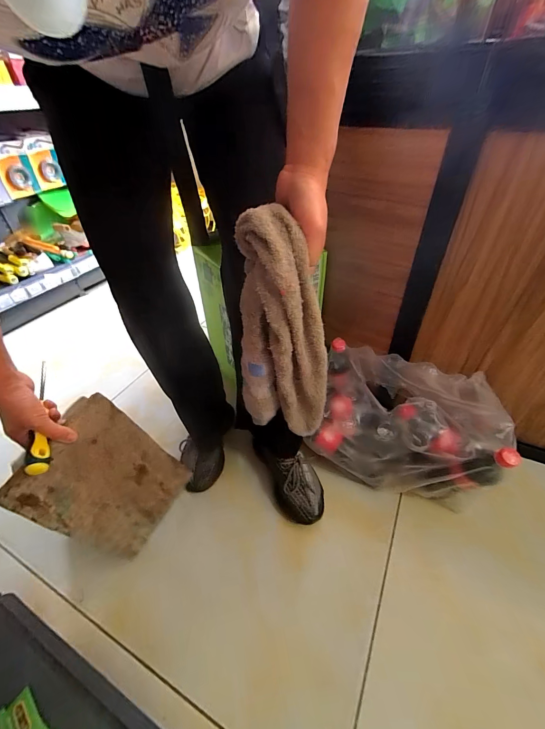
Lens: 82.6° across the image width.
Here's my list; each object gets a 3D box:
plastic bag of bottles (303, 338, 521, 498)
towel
[{"bbox_3d":[0.266,0.130,0.646,0.308,0.230,0.191,15,44,20],"label":"plastic bag of bottles"},{"bbox_3d":[0.010,-0.017,0.407,0.113,0.330,0.064,-2,39,9],"label":"towel"}]

